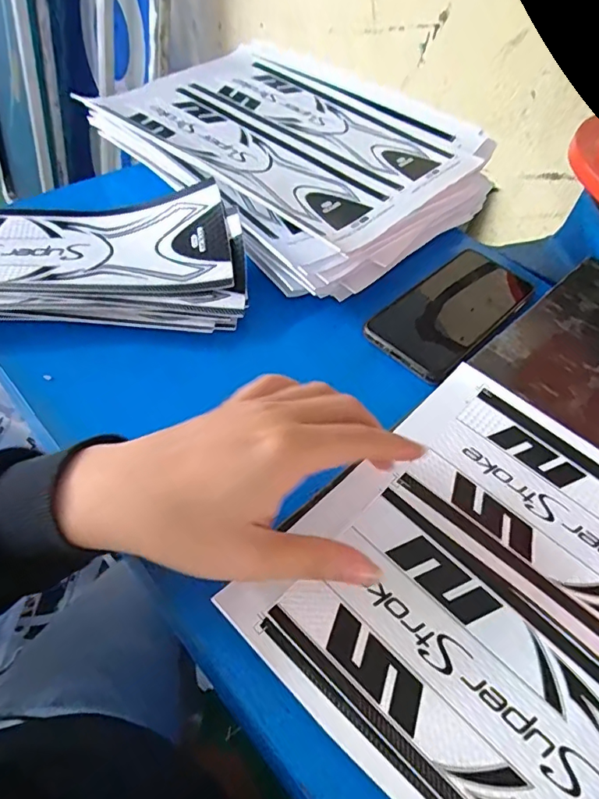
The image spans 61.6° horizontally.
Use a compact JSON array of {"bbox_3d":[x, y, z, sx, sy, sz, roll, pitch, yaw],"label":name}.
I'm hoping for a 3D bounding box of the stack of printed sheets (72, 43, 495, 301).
[{"bbox_3d":[-0.003,-0.255,0.516,0.290,0.058,0.352,-33,62,-28],"label":"stack of printed sheets"}]

